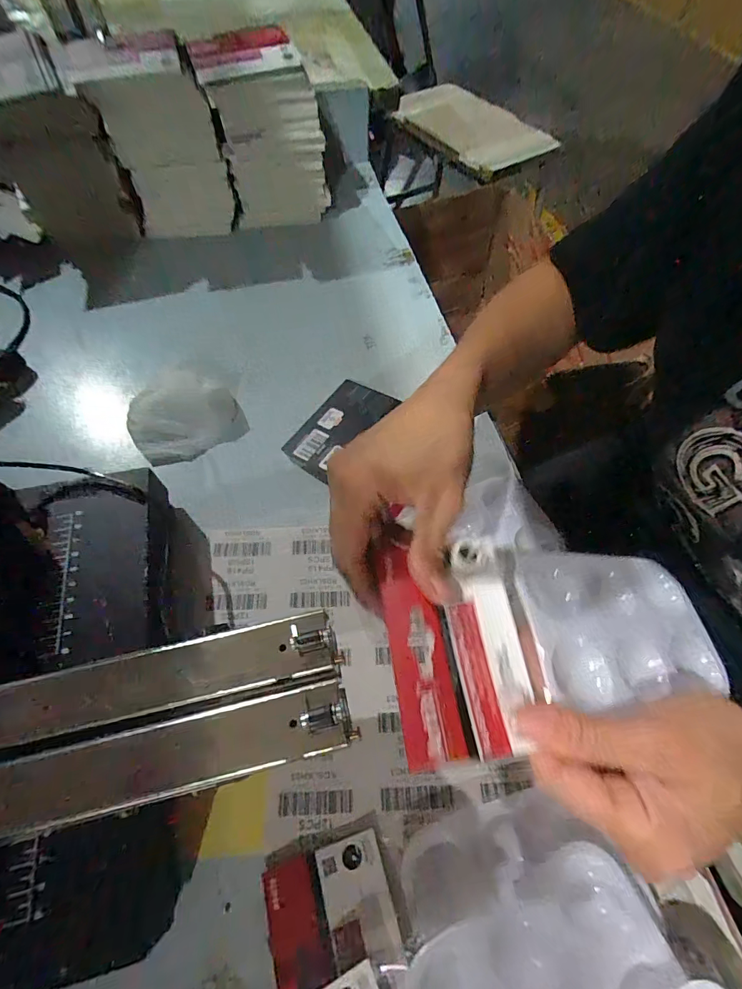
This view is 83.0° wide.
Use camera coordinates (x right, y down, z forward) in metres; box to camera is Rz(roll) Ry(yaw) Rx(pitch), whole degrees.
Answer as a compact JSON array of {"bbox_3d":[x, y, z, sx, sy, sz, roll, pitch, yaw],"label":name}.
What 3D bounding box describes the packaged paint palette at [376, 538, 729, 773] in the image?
[{"bbox_3d":[0.098,0.068,0.223,0.183,0.016,0.096,-2,60,-18],"label":"packaged paint palette"}]

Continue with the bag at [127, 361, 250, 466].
[{"bbox_3d":[-0.160,-0.072,0.364,0.096,0.031,0.074,-31,67,-19],"label":"bag"}]

